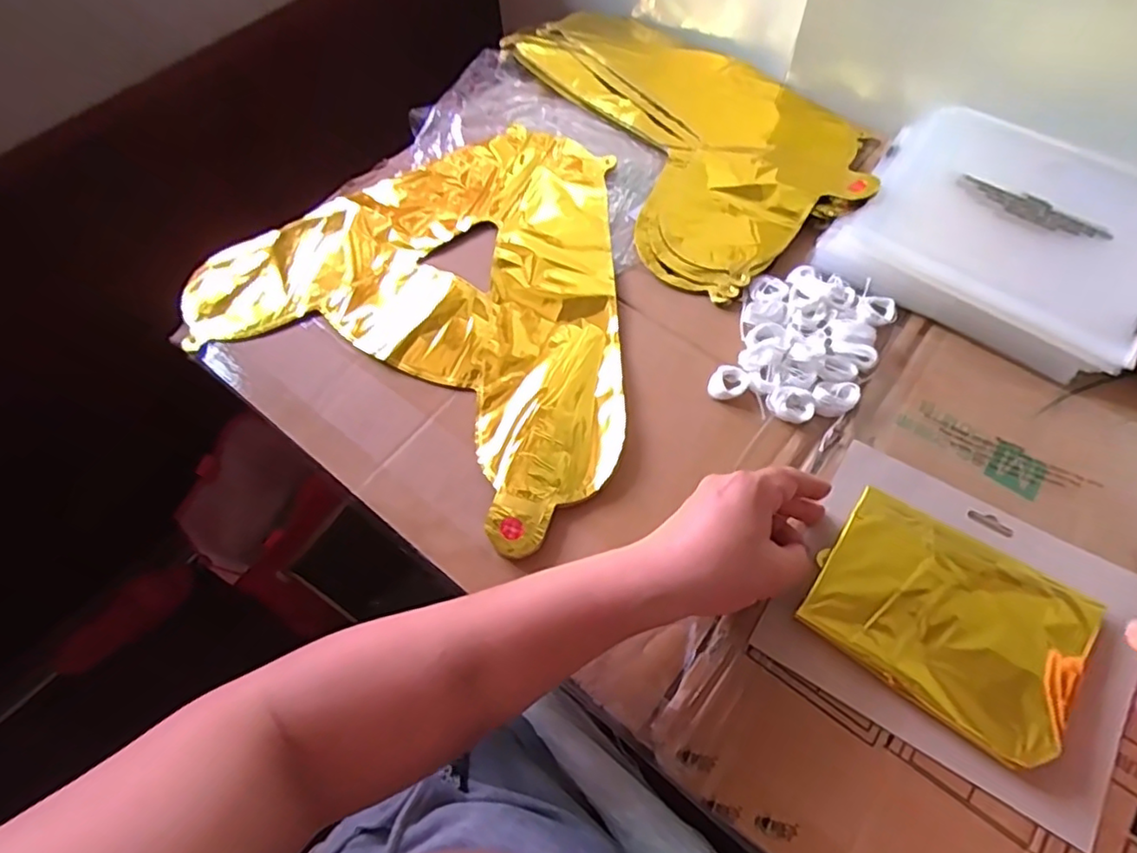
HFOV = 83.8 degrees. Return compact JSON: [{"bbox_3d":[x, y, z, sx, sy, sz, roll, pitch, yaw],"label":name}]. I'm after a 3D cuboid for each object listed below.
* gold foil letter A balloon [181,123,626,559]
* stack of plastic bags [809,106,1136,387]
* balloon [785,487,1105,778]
[{"bbox_3d":[-0.099,-0.129,0.527,0.383,0.014,0.356,22,65,15],"label":"gold foil letter A balloon"},{"bbox_3d":[0.352,-0.159,0.512,0.221,0.030,0.224,32,67,19],"label":"stack of plastic bags"},{"bbox_3d":[0.224,0.112,0.377,0.142,0.016,0.109,35,68,20],"label":"balloon"}]

